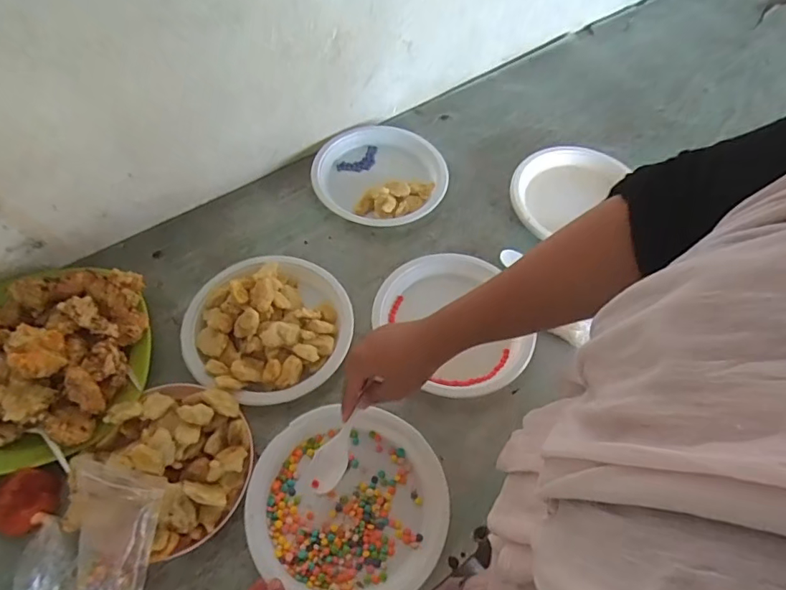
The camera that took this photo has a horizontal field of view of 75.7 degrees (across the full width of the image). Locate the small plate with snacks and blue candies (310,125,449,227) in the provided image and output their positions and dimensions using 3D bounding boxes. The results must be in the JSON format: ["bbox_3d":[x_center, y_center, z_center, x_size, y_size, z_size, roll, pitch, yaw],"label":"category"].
[{"bbox_3d":[-0.019,-0.187,0.786,0.202,0.026,0.193,1,58,-2],"label":"small plate with snacks and blue candies"}]

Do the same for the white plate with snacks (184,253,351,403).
[{"bbox_3d":[-0.156,0.033,0.633,0.197,0.046,0.195,1,58,-2],"label":"white plate with snacks"}]

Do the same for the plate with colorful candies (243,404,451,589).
[{"bbox_3d":[-0.047,0.218,0.537,0.203,0.025,0.196,1,58,-2],"label":"plate with colorful candies"}]

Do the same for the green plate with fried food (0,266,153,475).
[{"bbox_3d":[-0.411,0.072,0.569,0.239,0.088,0.229,1,58,-2],"label":"green plate with fried food"}]

